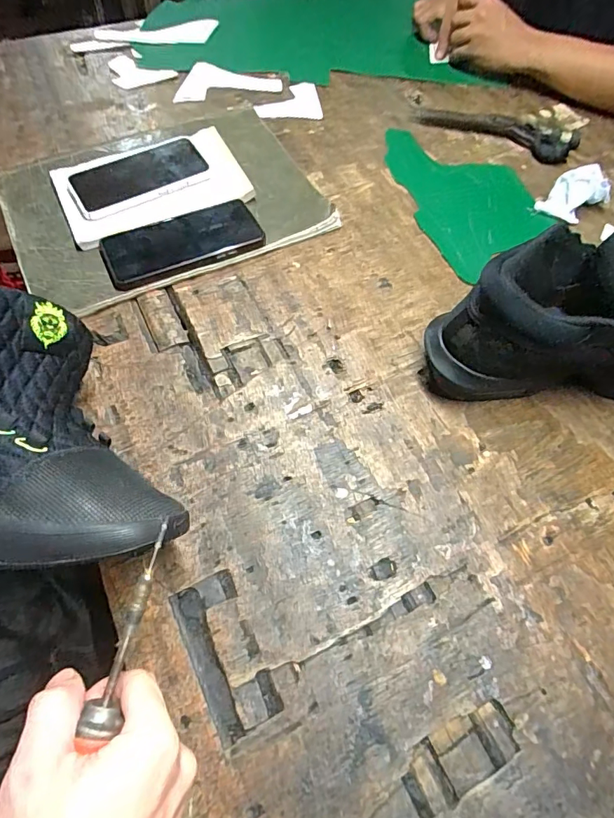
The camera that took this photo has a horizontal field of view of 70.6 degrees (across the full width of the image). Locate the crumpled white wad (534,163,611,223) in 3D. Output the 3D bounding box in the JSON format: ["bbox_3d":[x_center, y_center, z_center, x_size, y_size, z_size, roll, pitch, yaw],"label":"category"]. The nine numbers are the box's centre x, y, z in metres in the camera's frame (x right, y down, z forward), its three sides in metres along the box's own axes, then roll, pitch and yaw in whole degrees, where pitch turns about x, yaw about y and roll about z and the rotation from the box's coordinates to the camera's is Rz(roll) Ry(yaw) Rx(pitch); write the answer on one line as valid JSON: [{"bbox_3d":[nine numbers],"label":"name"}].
[{"bbox_3d":[0.337,-0.270,0.543,0.064,0.040,0.057,-27,66,-17],"label":"crumpled white wad"}]

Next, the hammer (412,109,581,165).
[{"bbox_3d":[0.270,-0.405,0.625,0.229,0.022,0.066,22,62,9],"label":"hammer"}]

